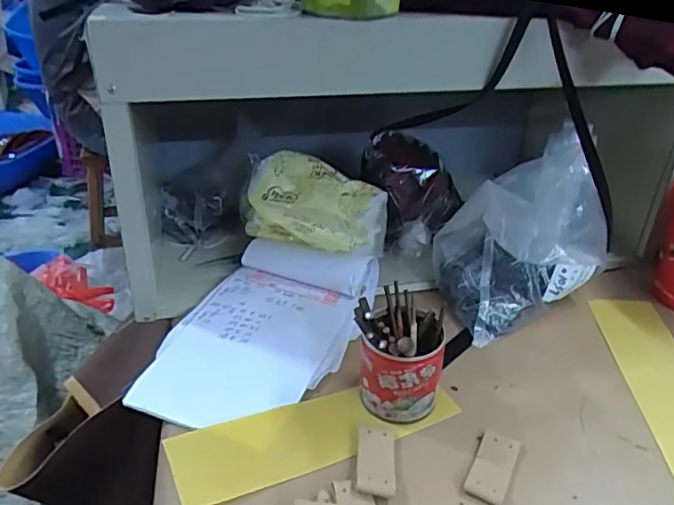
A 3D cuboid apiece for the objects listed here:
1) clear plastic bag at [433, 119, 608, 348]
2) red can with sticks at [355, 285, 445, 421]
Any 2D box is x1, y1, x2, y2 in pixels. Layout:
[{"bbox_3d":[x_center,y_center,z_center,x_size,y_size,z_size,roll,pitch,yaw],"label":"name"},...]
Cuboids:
[{"bbox_3d":[0.186,-0.020,0.551,0.152,0.163,0.092,-13,34,-22],"label":"clear plastic bag"},{"bbox_3d":[0.049,0.083,0.445,0.066,0.087,0.065,1,31,0],"label":"red can with sticks"}]

